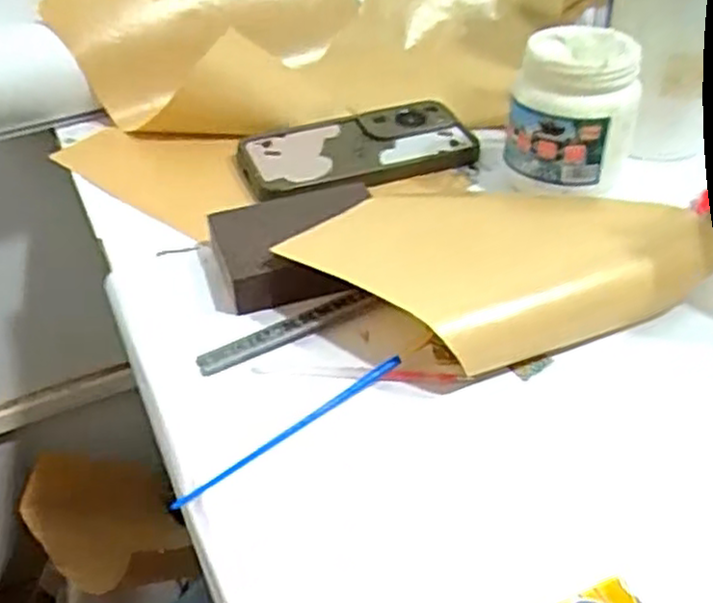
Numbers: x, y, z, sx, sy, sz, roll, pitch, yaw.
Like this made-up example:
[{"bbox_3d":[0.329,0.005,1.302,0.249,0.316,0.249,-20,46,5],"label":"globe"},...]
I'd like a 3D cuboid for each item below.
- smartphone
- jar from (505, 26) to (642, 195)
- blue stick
[{"bbox_3d":[0.001,-0.108,0.524,0.158,0.014,0.080,-12,40,-12],"label":"smartphone"},{"bbox_3d":[0.137,-0.121,0.469,0.074,0.084,0.078,10,41,15],"label":"jar"},{"bbox_3d":[-0.028,0.056,0.335,0.123,0.007,0.004,-28,46,-28],"label":"blue stick"}]

